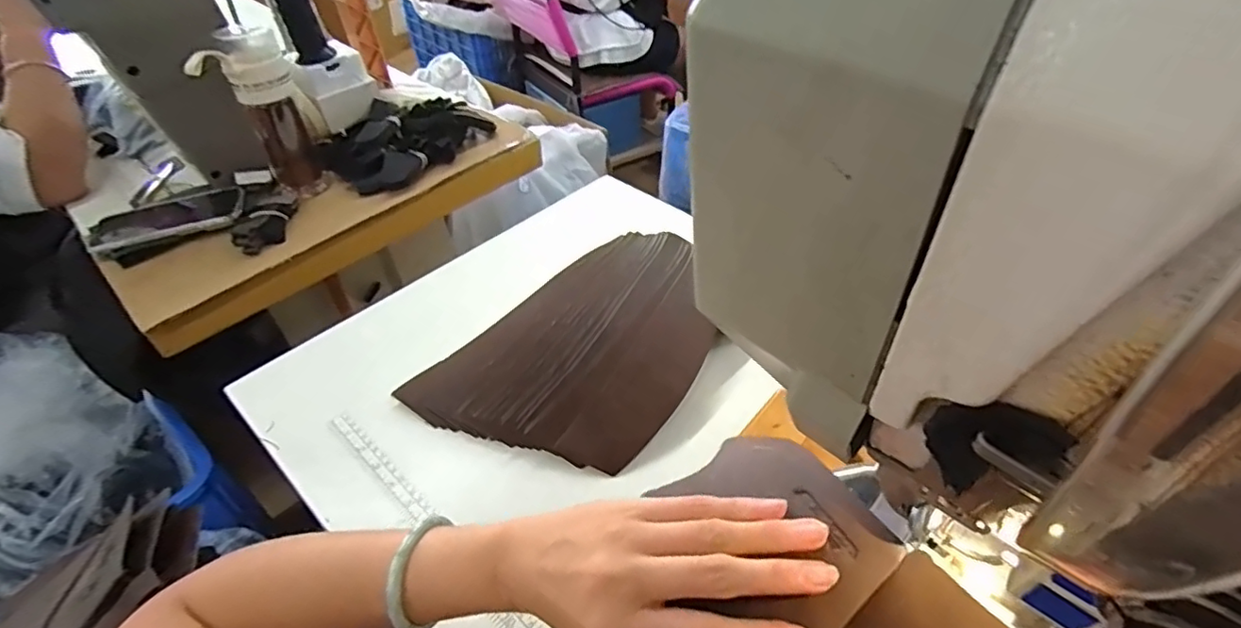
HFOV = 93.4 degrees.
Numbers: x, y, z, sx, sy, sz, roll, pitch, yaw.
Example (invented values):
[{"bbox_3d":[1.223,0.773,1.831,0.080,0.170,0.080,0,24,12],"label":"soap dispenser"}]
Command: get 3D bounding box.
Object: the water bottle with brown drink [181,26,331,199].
[{"bbox_3d":[-0.445,-0.240,0.735,0.106,0.197,0.077,-33,51,-28],"label":"water bottle with brown drink"}]

